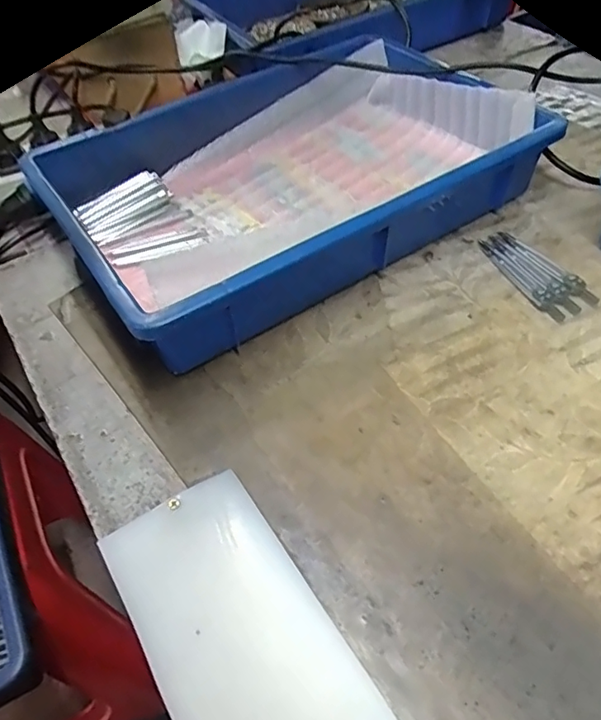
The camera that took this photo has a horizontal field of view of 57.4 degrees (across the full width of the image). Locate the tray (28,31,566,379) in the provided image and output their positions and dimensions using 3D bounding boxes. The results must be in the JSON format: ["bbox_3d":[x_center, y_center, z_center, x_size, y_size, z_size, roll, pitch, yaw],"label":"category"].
[{"bbox_3d":[-0.008,-0.168,0.525,0.407,0.094,0.265,-29,54,-18],"label":"tray"}]

